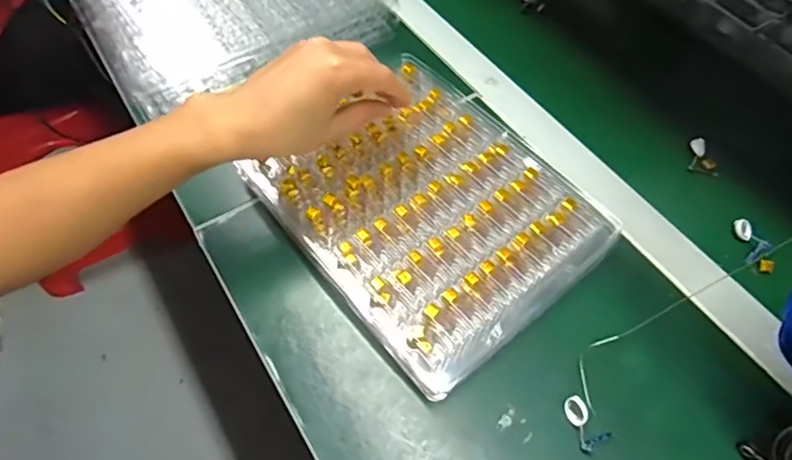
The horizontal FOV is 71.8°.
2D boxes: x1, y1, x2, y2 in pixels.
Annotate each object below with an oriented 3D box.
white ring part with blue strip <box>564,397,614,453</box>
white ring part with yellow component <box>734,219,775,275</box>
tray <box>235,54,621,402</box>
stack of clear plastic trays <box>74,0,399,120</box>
[{"bbox_3d":[0.124,0.128,0.362,0.022,0.010,0.034,-35,64,-20],"label":"white ring part with blue strip"},{"bbox_3d":[0.297,0.013,0.454,0.021,0.010,0.047,-17,73,-11],"label":"white ring part with yellow component"},{"bbox_3d":[0.028,-0.019,0.440,0.199,0.029,0.232,-34,63,-20],"label":"tray"},{"bbox_3d":[-0.166,-0.236,0.565,0.276,0.057,0.206,-31,62,-19],"label":"stack of clear plastic trays"}]

